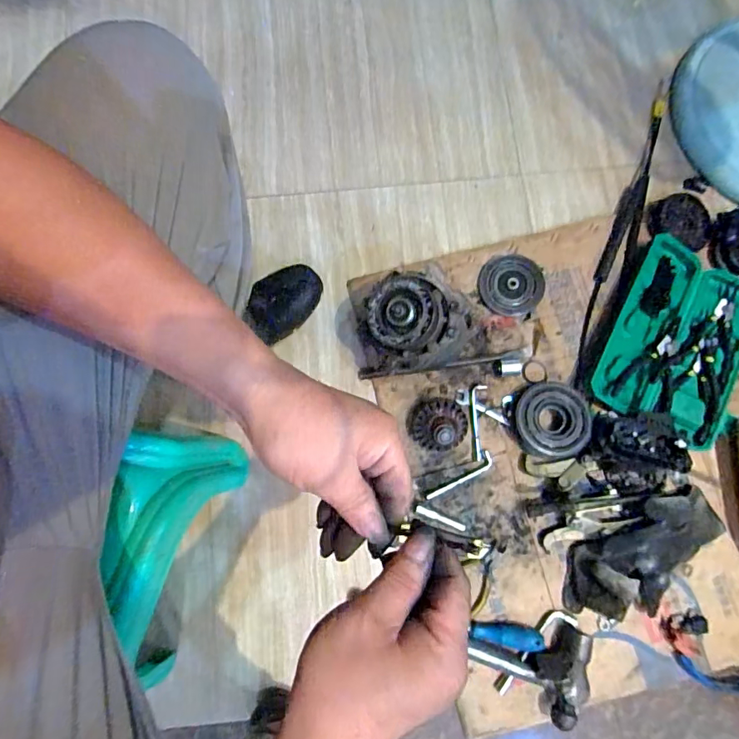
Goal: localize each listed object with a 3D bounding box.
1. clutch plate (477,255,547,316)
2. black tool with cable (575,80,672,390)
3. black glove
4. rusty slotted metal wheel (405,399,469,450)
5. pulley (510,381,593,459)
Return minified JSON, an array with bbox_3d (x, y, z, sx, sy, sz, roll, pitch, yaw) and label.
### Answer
[{"bbox_3d":[0.234,-0.140,0.783,0.102,0.011,0.106,0,78,-1],"label":"clutch plate"},{"bbox_3d":[0.434,-0.241,0.800,0.044,0.017,0.588,22,79,4],"label":"black tool with cable"},{"bbox_3d":[0.396,0.266,0.673,0.249,0.074,0.129,-39,81,-8],"label":"black glove"},{"bbox_3d":[0.103,0.083,0.705,0.086,0.071,0.073,7,78,1],"label":"rusty slotted metal wheel"},{"bbox_3d":[0.272,0.078,0.724,0.113,0.045,0.112,0,78,-1],"label":"pulley"}]

